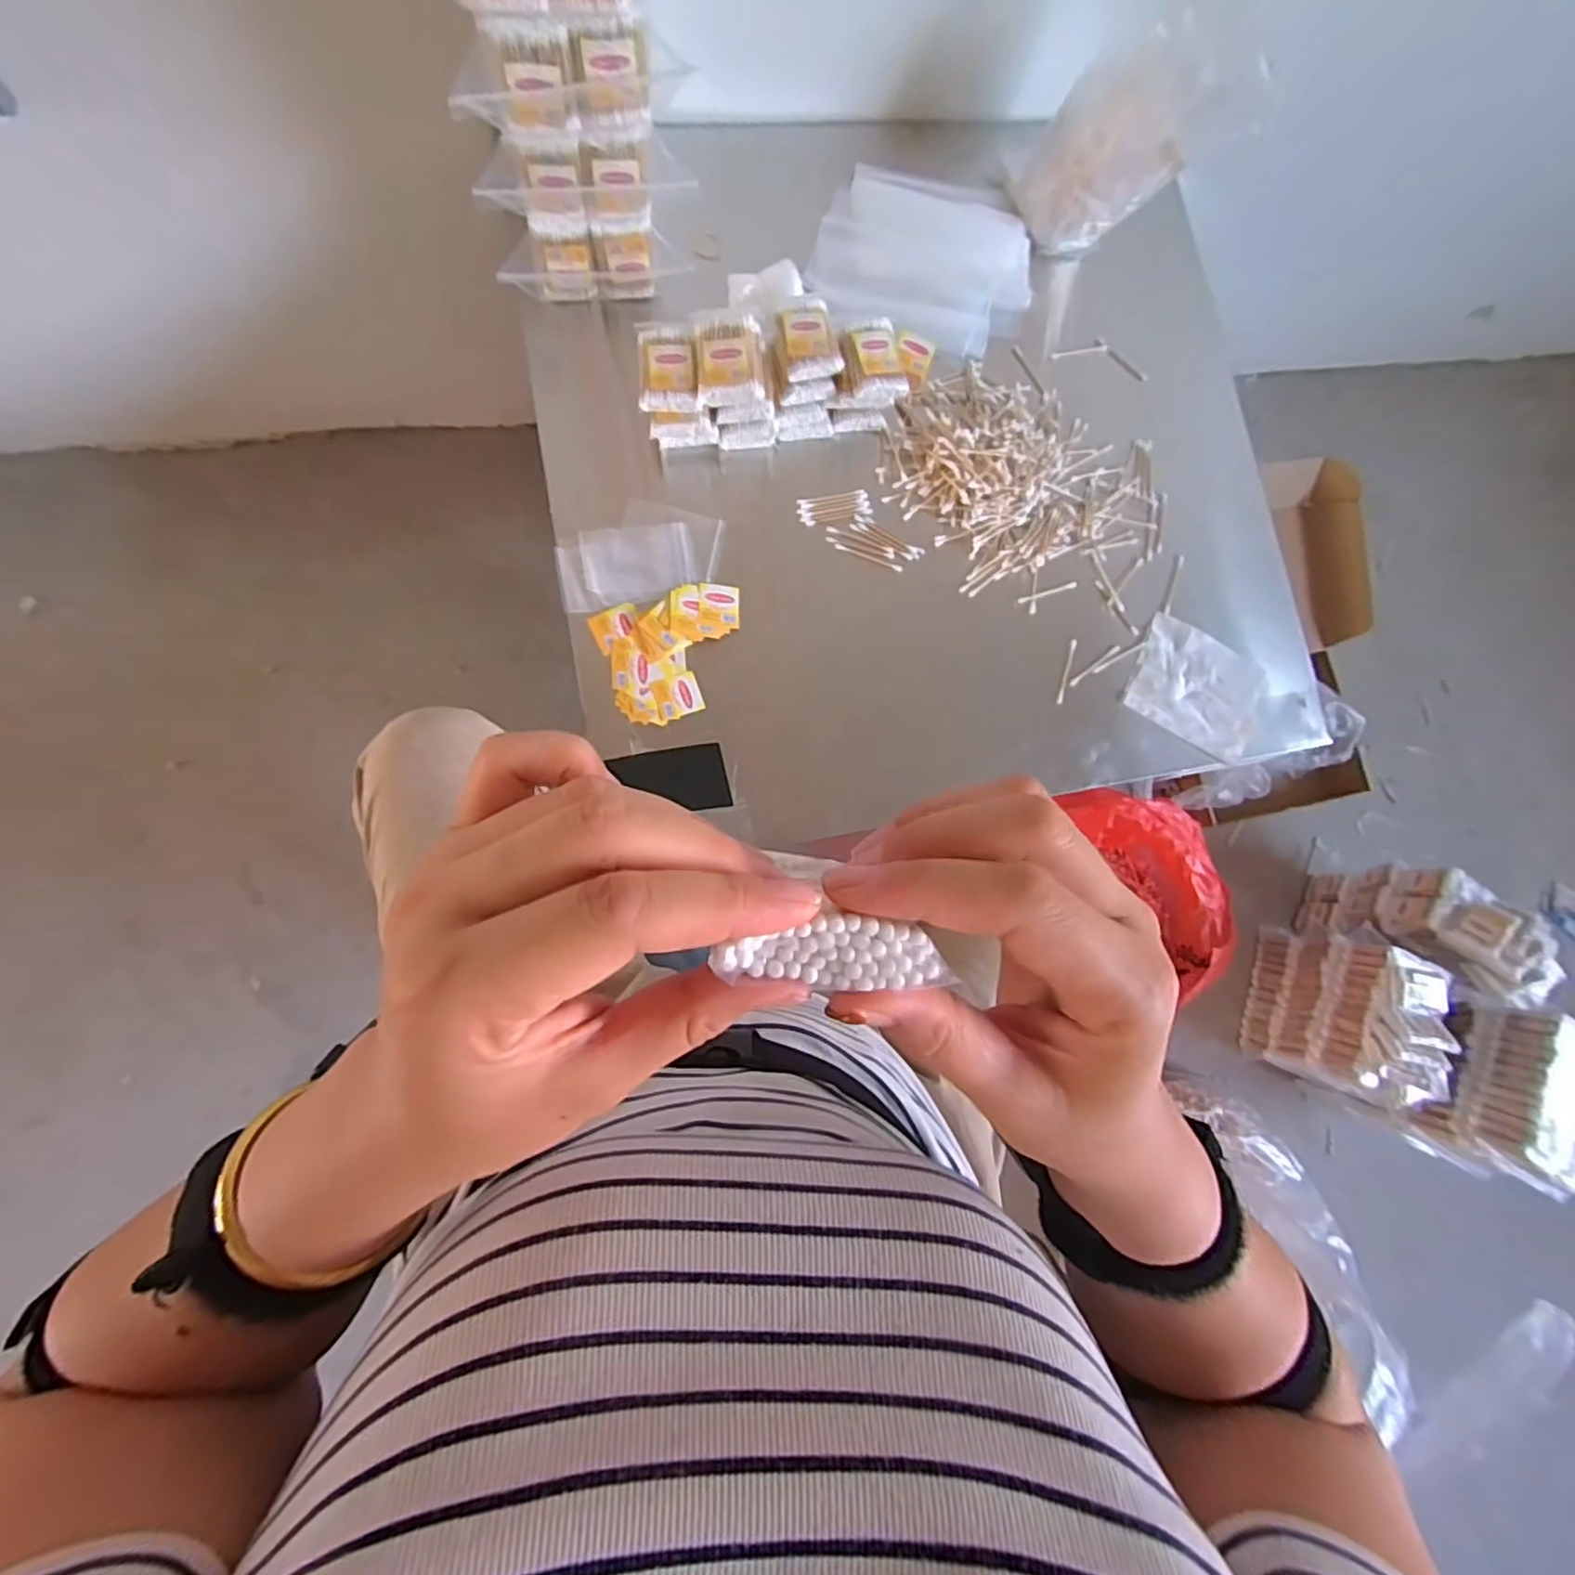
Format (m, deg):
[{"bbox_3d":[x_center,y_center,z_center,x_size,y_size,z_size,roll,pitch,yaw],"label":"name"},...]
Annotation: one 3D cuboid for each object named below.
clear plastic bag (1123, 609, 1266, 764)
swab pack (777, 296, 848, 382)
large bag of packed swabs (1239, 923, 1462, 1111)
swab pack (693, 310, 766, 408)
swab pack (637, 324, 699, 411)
[{"bbox_3d":[0.441,-0.102,0.712,0.148,0.018,0.114,33,79,-2],"label":"clear plastic bag"},{"bbox_3d":[0.021,-0.435,0.646,0.053,0.015,0.077,-13,84,-10],"label":"swab pack"},{"bbox_3d":[0.864,0.349,1.050,0.099,0.287,0.236,21,80,-5],"label":"large bag of packed swabs"},{"bbox_3d":[-0.052,-0.400,0.621,0.064,0.029,0.083,-3,82,-8],"label":"swab pack"},{"bbox_3d":[-0.111,-0.391,0.622,0.053,0.015,0.076,-2,82,-8],"label":"swab pack"}]

